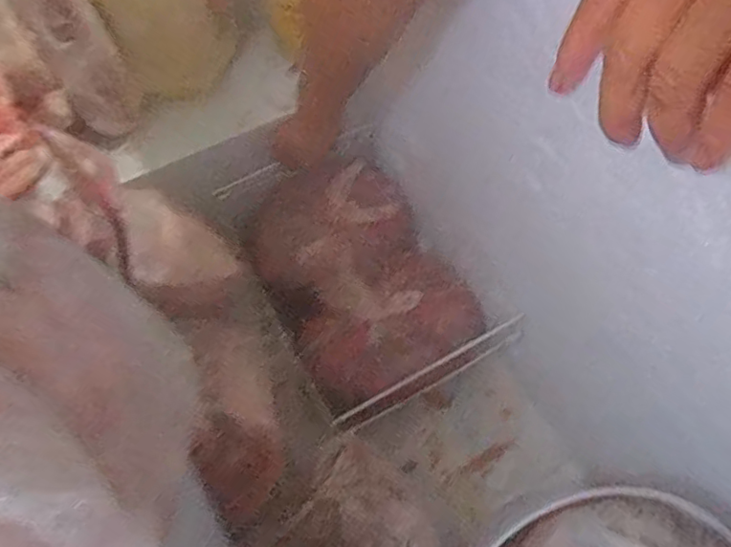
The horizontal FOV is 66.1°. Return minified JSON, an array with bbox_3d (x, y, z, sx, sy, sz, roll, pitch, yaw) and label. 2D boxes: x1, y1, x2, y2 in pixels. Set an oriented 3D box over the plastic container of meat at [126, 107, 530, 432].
[{"bbox_3d":[-0.032,-0.018,0.657,0.251,0.127,0.349,-31,66,-15],"label":"plastic container of meat"}]

